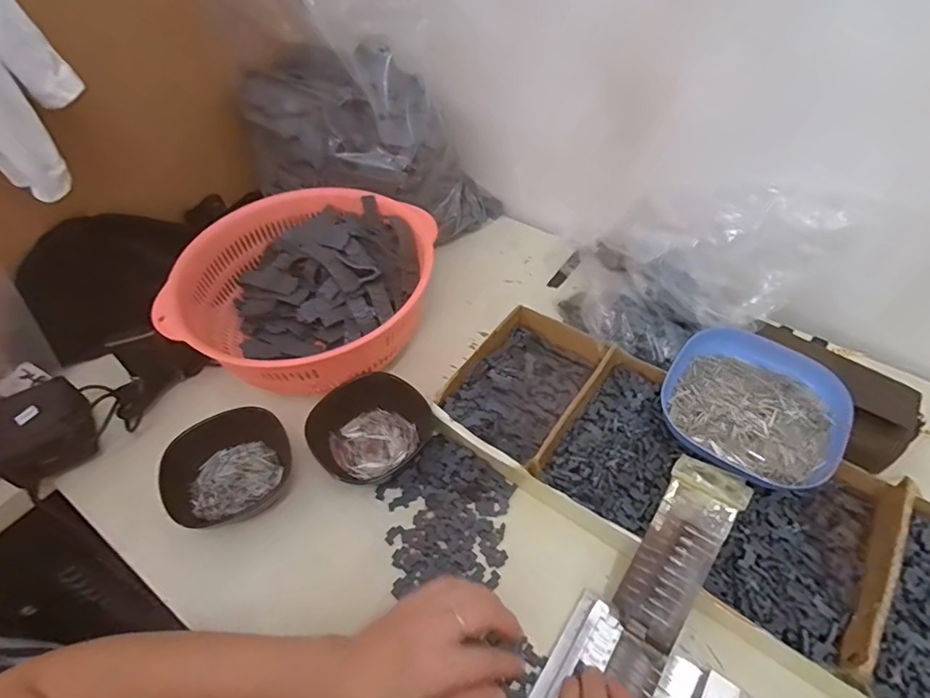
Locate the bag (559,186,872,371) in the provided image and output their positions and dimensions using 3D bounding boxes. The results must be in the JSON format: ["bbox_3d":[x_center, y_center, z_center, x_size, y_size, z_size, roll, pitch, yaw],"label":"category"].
[{"bbox_3d":[0.238,-0.074,0.548,0.244,0.130,0.160,14,52,14],"label":"bag"}]

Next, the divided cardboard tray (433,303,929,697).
[{"bbox_3d":[0.206,0.117,0.441,0.489,0.061,0.185,32,58,26],"label":"divided cardboard tray"}]

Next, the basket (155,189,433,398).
[{"bbox_3d":[-0.164,-0.059,0.576,0.251,0.113,0.267,-1,50,2],"label":"basket"}]

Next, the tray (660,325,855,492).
[{"bbox_3d":[0.256,0.052,0.467,0.140,0.045,0.130,29,57,24],"label":"tray"}]

